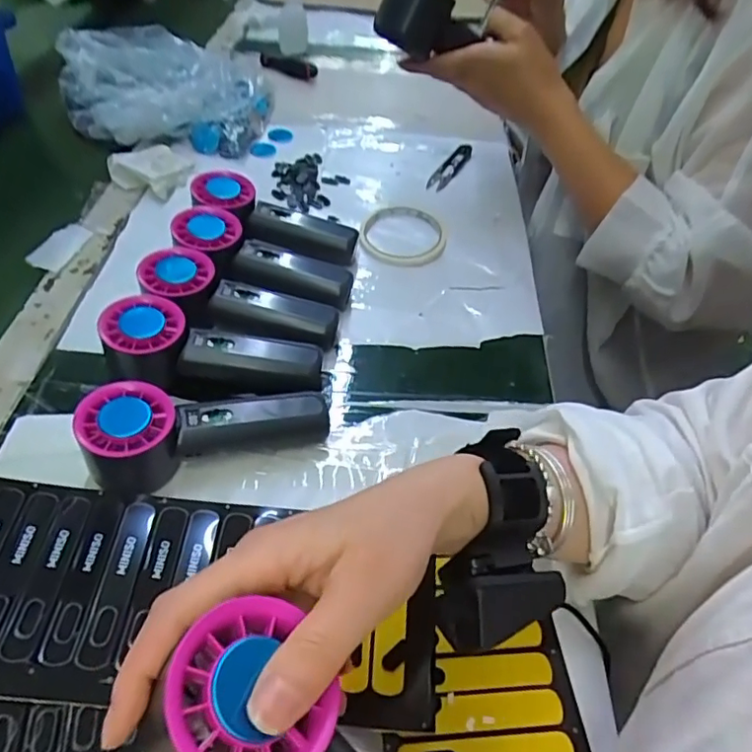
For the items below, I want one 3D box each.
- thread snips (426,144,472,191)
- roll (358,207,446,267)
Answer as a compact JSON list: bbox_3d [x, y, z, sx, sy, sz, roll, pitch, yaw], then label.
[{"bbox_3d":[0.087,-0.246,0.677,0.022,0.009,0.111,22,50,16],"label":"thread snips"},{"bbox_3d":[0.027,-0.143,0.576,0.083,0.006,0.091,4,48,0],"label":"roll"}]

